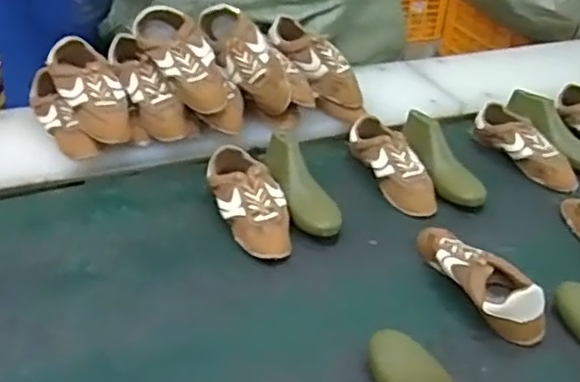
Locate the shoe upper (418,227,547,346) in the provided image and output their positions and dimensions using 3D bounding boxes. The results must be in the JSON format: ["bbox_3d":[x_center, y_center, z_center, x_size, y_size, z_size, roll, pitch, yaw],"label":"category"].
[{"bbox_3d":[0.266,0.119,0.971,0.085,0.079,0.246,-12,37,-20],"label":"shoe upper"}]

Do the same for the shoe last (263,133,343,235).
[{"bbox_3d":[0.014,-0.010,1.135,0.077,0.082,0.235,-9,36,-16],"label":"shoe last"}]

